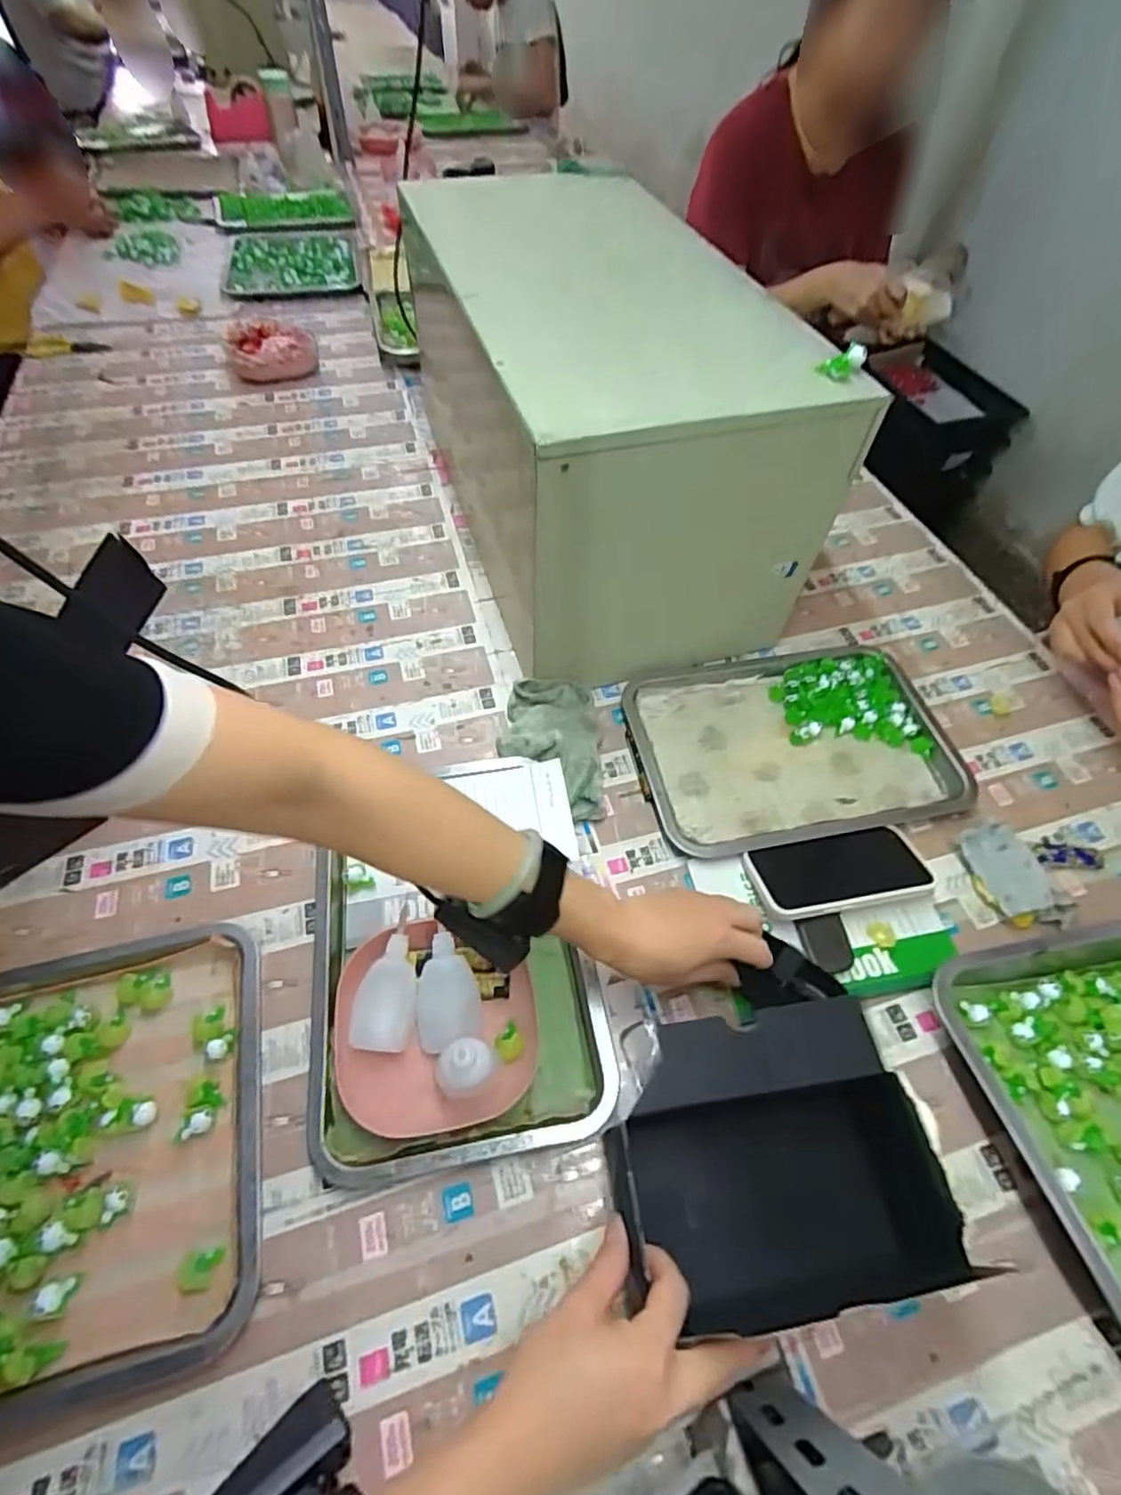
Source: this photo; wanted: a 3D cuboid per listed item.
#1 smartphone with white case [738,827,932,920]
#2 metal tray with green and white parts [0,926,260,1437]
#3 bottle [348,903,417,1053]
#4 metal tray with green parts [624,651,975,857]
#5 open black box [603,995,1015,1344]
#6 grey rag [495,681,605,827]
[{"bbox_3d":[0.239,0.107,0.532,0.150,0.013,0.071,-10,39,-8],"label":"smartphone with white case"},{"bbox_3d":[-0.351,0.269,0.399,0.295,0.021,0.256,-11,55,-10],"label":"metal tray with green and white parts"},{"bbox_3d":[-0.127,0.174,0.465,0.040,0.030,0.097,3,53,0],"label":"bottle"},{"bbox_3d":[0.234,-0.006,0.621,0.305,0.023,0.208,-8,54,-9],"label":"metal tray with green parts"},{"bbox_3d":[0.129,0.260,0.393,0.189,0.068,0.155,-6,54,-7],"label":"open black box"},{"bbox_3d":[-0.012,-0.005,0.601,0.101,0.040,0.147,-1,53,-4],"label":"grey rag"}]

